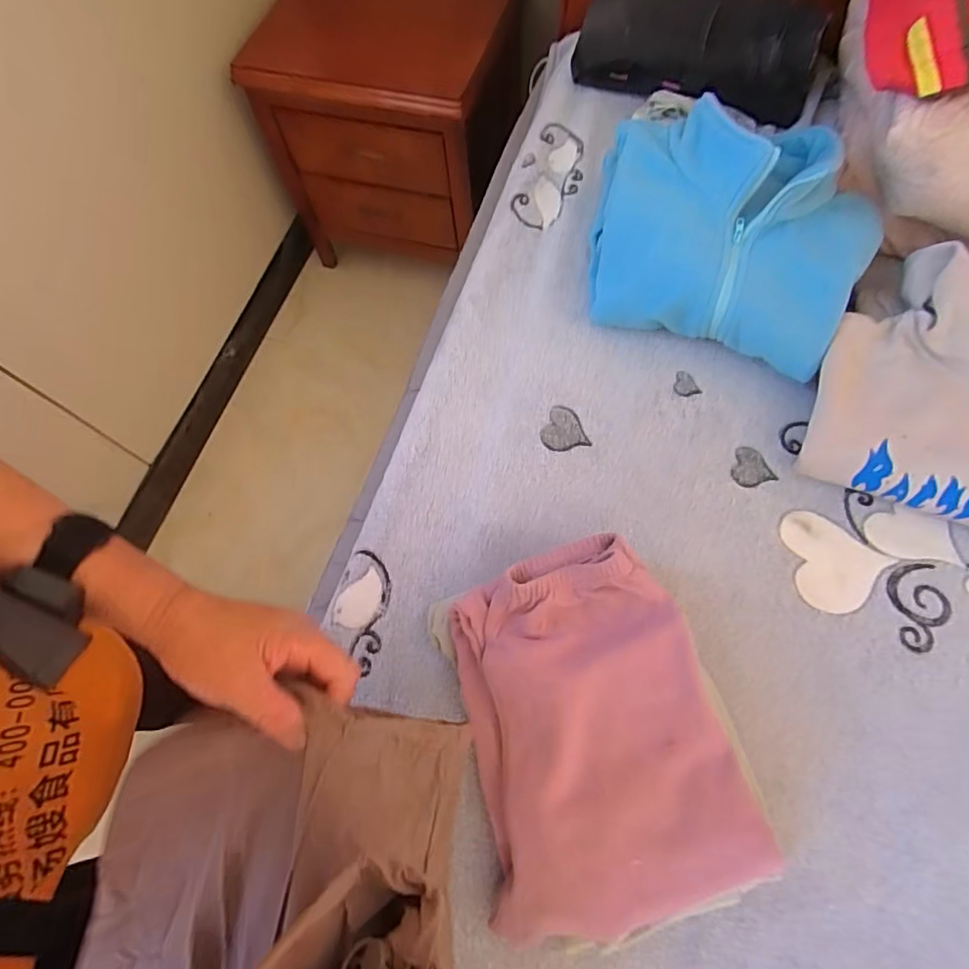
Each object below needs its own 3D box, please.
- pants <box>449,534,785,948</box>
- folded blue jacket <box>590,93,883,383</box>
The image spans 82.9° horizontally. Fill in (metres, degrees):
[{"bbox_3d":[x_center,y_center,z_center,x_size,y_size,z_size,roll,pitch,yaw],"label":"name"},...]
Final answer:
[{"bbox_3d":[0.082,0.197,0.456,0.200,0.078,0.276,-15,68,-3],"label":"pants"},{"bbox_3d":[0.247,-0.258,0.581,0.275,0.050,0.216,21,110,17],"label":"folded blue jacket"}]

